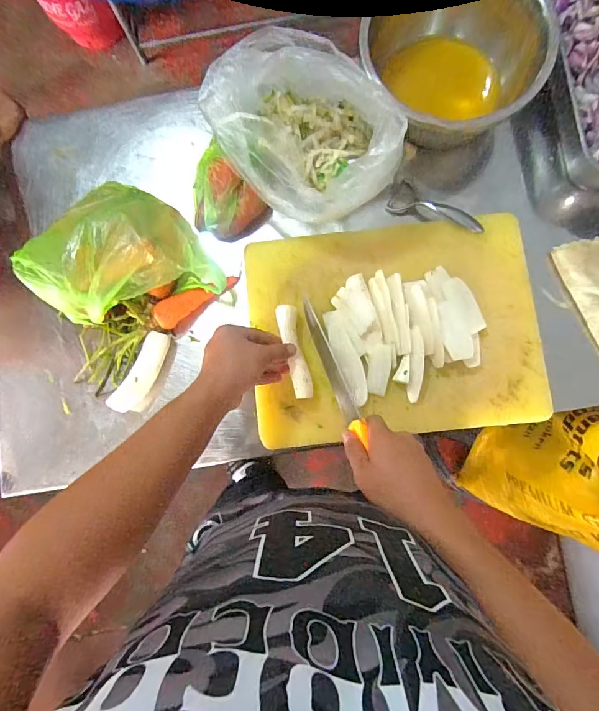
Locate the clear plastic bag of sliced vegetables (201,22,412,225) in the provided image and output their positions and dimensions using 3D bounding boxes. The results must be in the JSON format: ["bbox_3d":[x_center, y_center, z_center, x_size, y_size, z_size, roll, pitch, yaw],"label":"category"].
[{"bbox_3d":[0.003,-0.297,0.536,0.188,0.142,0.271,-41,83,-2],"label":"clear plastic bag of sliced vegetables"}]

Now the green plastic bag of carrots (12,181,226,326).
[{"bbox_3d":[-0.249,-0.123,0.568,0.234,0.091,0.217,42,88,7],"label":"green plastic bag of carrots"}]

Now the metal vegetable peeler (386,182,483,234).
[{"bbox_3d":[0.204,-0.217,0.594,0.138,0.030,0.046,23,85,6],"label":"metal vegetable peeler"}]

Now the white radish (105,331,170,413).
[{"bbox_3d":[-0.226,0.025,0.578,0.038,0.031,0.123,28,86,6],"label":"white radish"}]

